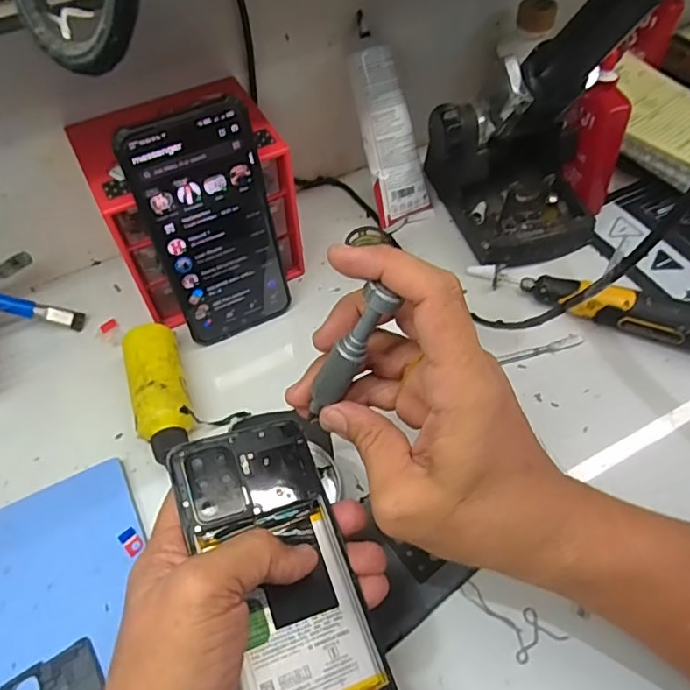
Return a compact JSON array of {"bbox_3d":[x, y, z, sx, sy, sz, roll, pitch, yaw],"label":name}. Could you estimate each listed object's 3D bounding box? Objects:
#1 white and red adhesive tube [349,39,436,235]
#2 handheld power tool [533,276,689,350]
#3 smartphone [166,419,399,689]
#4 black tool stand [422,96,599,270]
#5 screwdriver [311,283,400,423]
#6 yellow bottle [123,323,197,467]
[{"bbox_3d":[0.037,-0.166,0.466,0.048,0.140,0.022,-25,25,-16],"label":"white and red adhesive tube"},{"bbox_3d":[0.207,-0.023,0.415,0.131,0.030,0.024,15,57,12],"label":"handheld power tool"},{"bbox_3d":[-0.029,0.111,0.267,0.069,0.004,0.157,-9,60,-26],"label":"smartphone"},{"bbox_3d":[0.139,-0.137,0.458,0.115,0.090,0.122,-22,57,-13],"label":"black tool stand"},{"bbox_3d":[0.000,0.007,0.265,0.011,0.089,0.013,-5,53,-32],"label":"screwdriver"},{"bbox_3d":[-0.124,0.033,0.386,0.034,0.040,0.096,-17,56,-10],"label":"yellow bottle"}]

